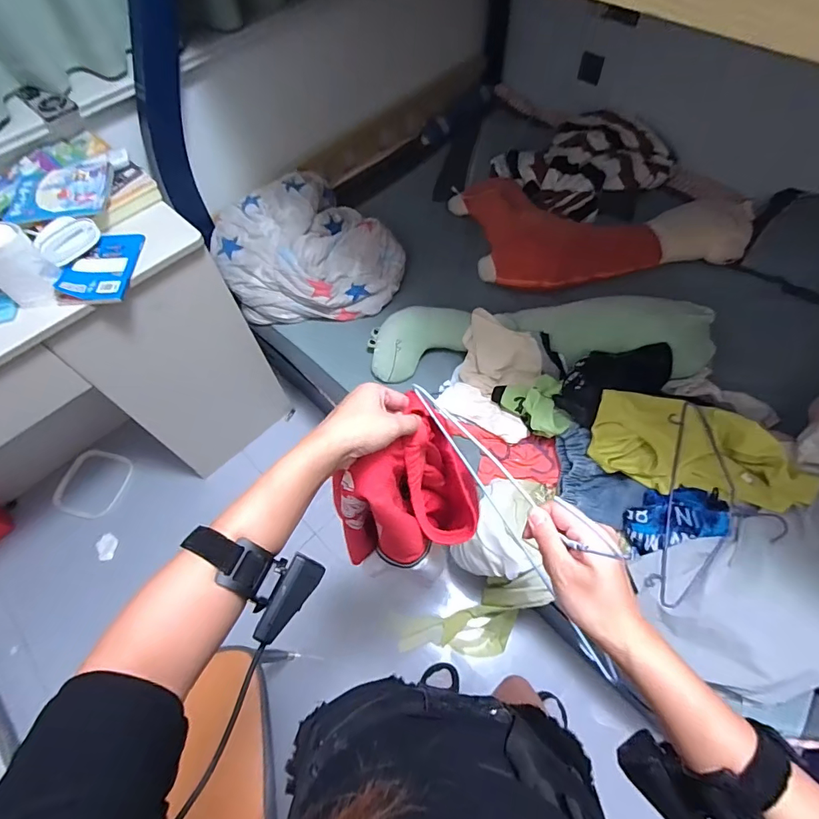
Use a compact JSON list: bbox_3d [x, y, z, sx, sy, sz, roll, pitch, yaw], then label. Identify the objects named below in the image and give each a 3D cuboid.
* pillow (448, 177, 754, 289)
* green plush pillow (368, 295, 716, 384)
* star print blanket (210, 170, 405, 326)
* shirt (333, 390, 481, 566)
[{"bbox_3d":[0.599,-0.619,1.433,0.815,0.110,0.473,-9,60,-2],"label":"pillow"},{"bbox_3d":[0.323,-0.200,1.179,0.851,0.168,0.193,1,60,4],"label":"green plush pillow"},{"bbox_3d":[-0.314,-0.475,1.365,0.484,0.175,0.492,-39,65,-18],"label":"star print blanket"},{"bbox_3d":[0.004,0.127,0.543,0.114,0.267,0.144,38,69,22],"label":"shirt"}]

